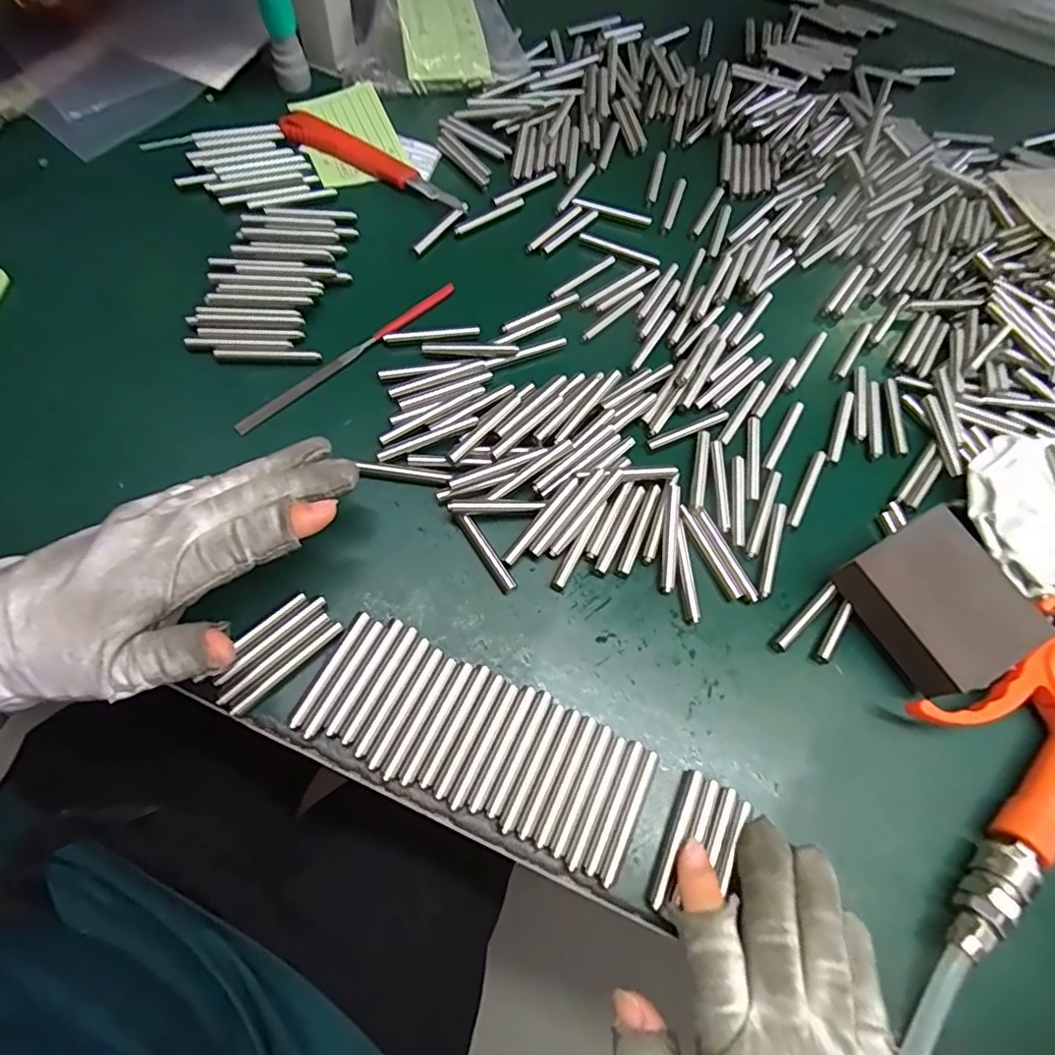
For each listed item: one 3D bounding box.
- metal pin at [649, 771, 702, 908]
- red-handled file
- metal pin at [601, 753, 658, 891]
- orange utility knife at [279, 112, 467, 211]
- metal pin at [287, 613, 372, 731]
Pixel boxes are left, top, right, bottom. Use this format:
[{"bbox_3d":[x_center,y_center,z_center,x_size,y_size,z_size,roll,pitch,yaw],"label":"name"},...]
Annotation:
[{"bbox_3d":[0.066,0.135,0.258,0.007,0.008,0.057,25,65,5],"label":"metal pin"},{"bbox_3d":[-0.104,-0.105,0.354,0.007,0.006,0.160,43,68,13],"label":"red-handled file"},{"bbox_3d":[0.045,0.126,0.258,0.007,0.004,0.057,27,65,6],"label":"metal pin"},{"bbox_3d":[-0.108,-0.254,0.411,0.141,0.015,0.020,31,66,8],"label":"orange utility knife"},{"bbox_3d":[-0.091,0.064,0.271,0.005,0.004,0.057,27,66,6],"label":"metal pin"}]

